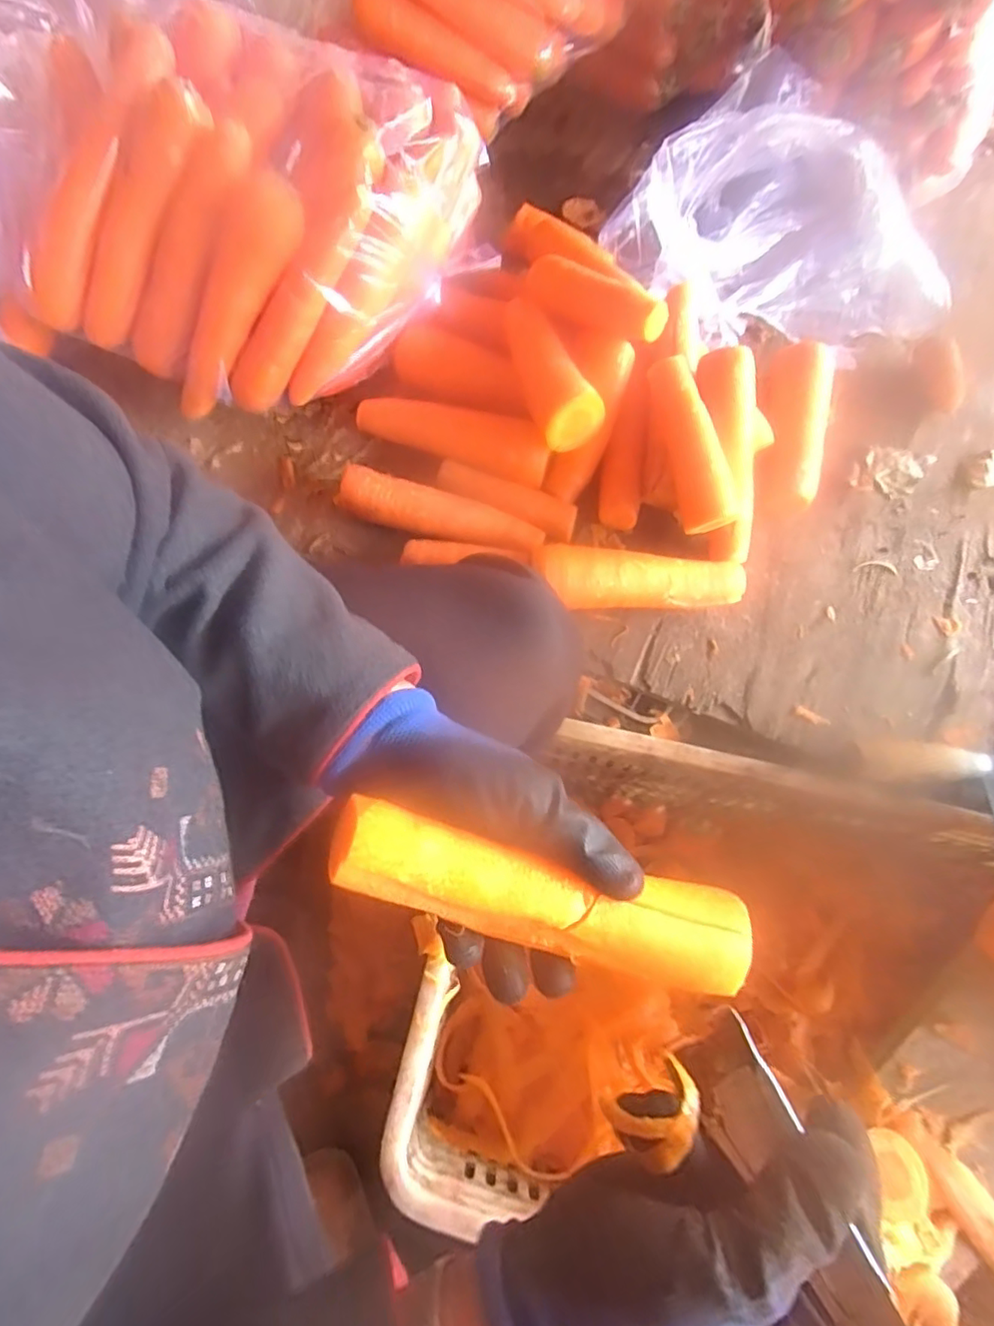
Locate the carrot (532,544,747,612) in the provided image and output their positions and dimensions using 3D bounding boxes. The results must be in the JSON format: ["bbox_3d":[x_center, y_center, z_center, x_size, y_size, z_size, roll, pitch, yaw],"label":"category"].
[{"bbox_3d":[0.122,-0.072,0.511,0.177,0.054,0.054,-2,70,0],"label":"carrot"}]

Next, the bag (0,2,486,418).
[{"bbox_3d":[-0.209,-0.394,0.518,0.384,0.164,0.240,-7,70,-2],"label":"bag"}]

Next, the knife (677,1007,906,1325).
[{"bbox_3d":[0.119,0.213,0.202,0.029,0.012,0.162,-23,48,-7],"label":"knife"}]

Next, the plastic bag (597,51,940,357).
[{"bbox_3d":[0.285,-0.439,0.586,0.287,0.142,0.271,-21,71,-6],"label":"plastic bag"}]

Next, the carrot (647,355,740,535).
[{"bbox_3d":[0.163,-0.187,0.498,0.041,0.034,0.148,-14,83,-4],"label":"carrot"}]

